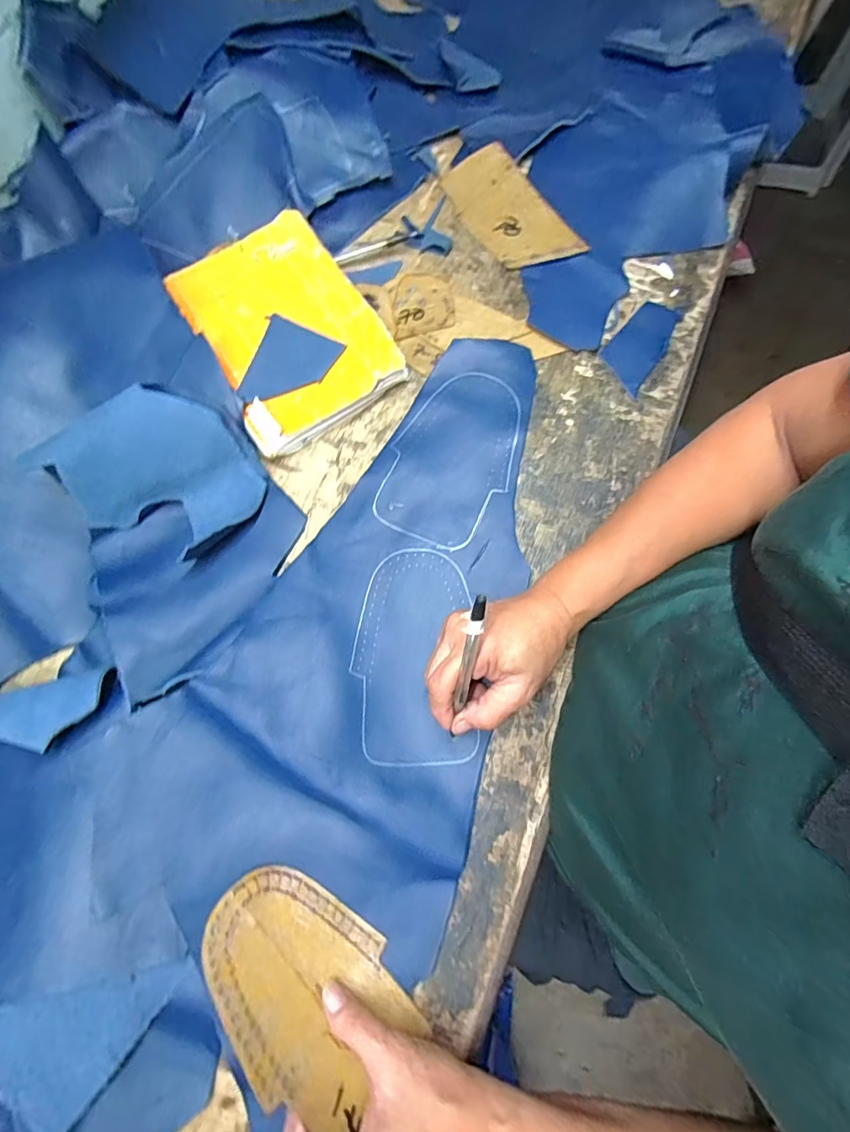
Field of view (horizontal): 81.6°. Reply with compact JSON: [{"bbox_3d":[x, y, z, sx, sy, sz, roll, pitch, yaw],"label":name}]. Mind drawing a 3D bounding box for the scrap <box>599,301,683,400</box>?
[{"bbox_3d":[0.193,-0.201,0.443,0.046,0.005,0.095,34,78,9],"label":"scrap"}]

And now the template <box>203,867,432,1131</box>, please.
[{"bbox_3d":[-0.071,0.253,0.299,0.088,0.014,0.136,-29,76,-40],"label":"template"}]

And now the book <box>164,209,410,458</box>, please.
[{"bbox_3d":[-0.125,-0.216,0.436,0.139,0.027,0.227,-30,77,-7],"label":"book"}]

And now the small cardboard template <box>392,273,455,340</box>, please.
[{"bbox_3d":[-0.004,-0.245,0.457,0.055,0.004,0.065,-9,75,-2],"label":"small cardboard template"}]

